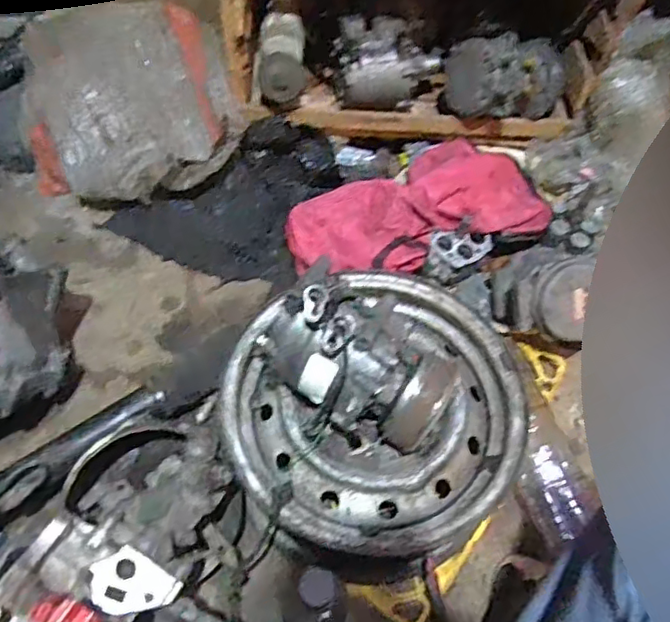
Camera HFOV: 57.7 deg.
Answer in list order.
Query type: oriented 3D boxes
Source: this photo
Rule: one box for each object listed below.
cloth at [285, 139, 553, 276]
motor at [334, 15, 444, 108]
[{"bbox_3d":[0.116,-0.162,0.918,0.373,0.082,0.202,-12,58,-10],"label":"cloth"},{"bbox_3d":[0.093,-0.409,0.992,0.174,0.122,0.105,-10,58,-8],"label":"motor"}]

